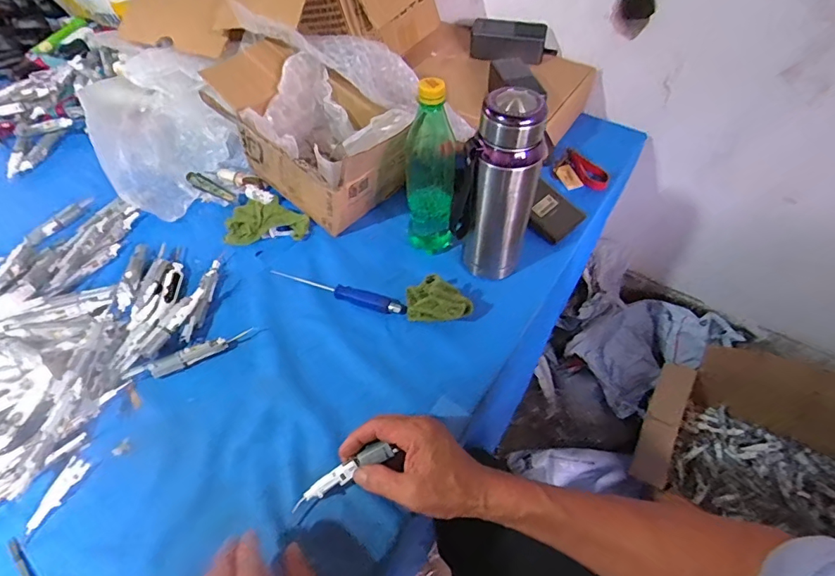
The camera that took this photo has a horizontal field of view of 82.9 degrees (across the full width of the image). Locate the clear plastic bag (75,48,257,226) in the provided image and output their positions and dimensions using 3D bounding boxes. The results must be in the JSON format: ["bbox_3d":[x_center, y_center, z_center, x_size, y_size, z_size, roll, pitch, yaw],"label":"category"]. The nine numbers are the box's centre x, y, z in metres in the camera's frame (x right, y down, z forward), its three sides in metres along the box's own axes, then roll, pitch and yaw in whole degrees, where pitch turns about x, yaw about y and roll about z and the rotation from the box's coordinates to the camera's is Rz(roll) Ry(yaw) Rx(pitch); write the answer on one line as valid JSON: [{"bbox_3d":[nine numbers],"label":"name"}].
[{"bbox_3d":[-0.421,-0.271,0.764,0.204,0.108,0.307,-30,59,-21],"label":"clear plastic bag"}]

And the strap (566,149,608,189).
[{"bbox_3d":[0.276,-0.197,0.773,0.029,0.024,0.108,-18,55,-13],"label":"strap"}]

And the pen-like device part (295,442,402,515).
[{"bbox_3d":[-0.072,0.181,0.455,0.110,0.011,0.016,-30,57,-1],"label":"pen-like device part"}]

